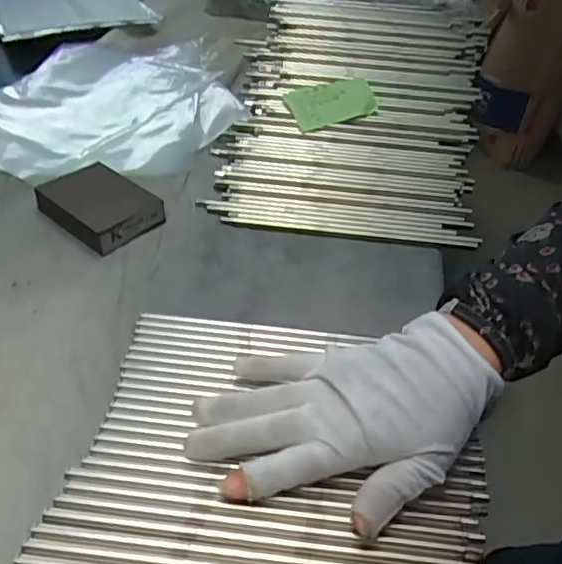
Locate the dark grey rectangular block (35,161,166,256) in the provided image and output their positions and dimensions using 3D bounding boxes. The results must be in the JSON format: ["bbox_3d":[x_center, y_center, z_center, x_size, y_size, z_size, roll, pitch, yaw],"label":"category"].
[{"bbox_3d":[-0.162,-0.070,0.498,0.105,0.024,0.071,33,49,29],"label":"dark grey rectangular block"}]

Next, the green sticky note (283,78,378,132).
[{"bbox_3d":[0.057,-0.195,0.607,0.093,0.010,0.067,-13,54,-6],"label":"green sticky note"}]

